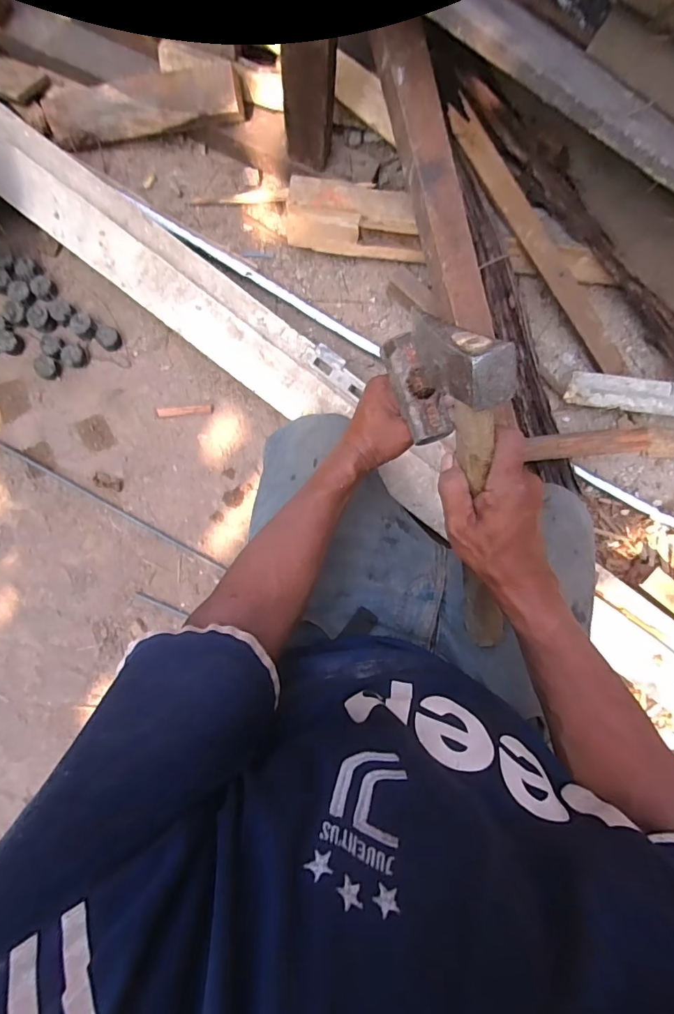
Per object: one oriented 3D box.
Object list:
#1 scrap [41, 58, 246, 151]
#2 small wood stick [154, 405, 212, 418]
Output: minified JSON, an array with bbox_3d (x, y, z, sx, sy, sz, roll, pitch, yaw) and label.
[{"bbox_3d":[-0.323,-0.655,0.731,0.342,0.047,0.077,-1,129,10],"label":"scrap"},{"bbox_3d":[-0.261,-0.165,0.768,0.095,0.004,0.017,-5,89,-5],"label":"small wood stick"}]

